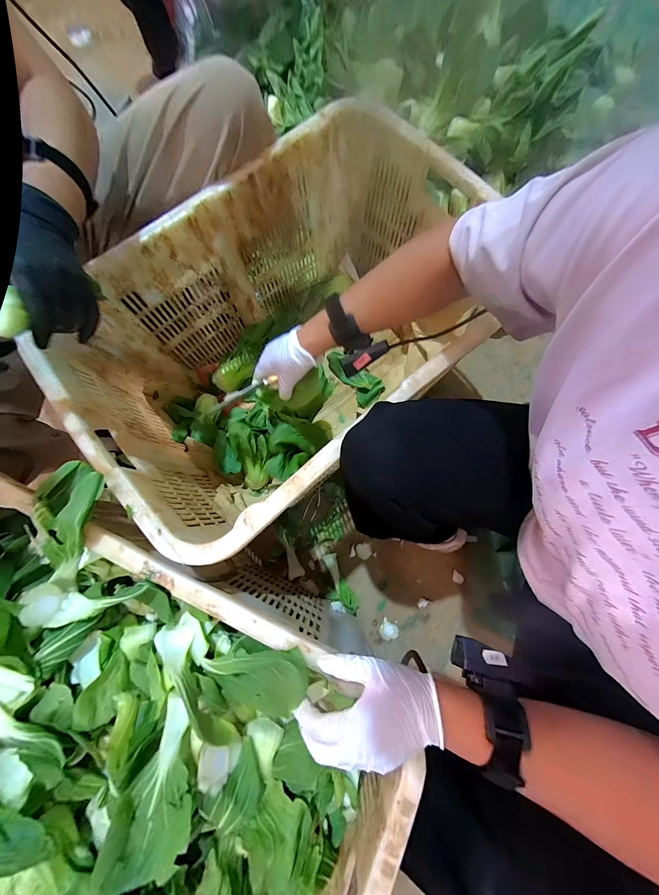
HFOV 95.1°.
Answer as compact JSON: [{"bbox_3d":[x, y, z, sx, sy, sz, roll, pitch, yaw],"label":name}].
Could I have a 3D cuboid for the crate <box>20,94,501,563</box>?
[{"bbox_3d":[-0.056,-0.182,0.573,0.667,0.332,0.439,-41,79,-7],"label":"crate"}]

